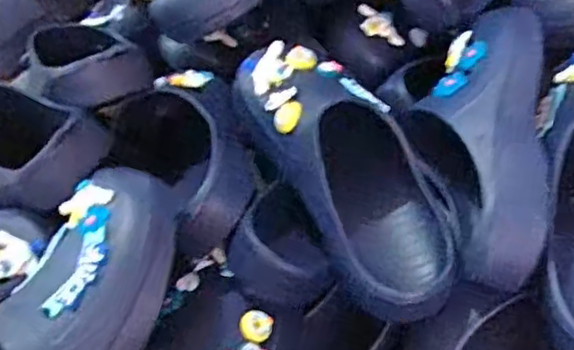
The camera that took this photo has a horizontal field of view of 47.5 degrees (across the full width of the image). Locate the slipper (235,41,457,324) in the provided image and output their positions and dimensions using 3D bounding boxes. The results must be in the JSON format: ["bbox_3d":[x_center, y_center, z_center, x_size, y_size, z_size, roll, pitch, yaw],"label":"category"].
[{"bbox_3d":[0.046,-0.016,0.501,0.102,0.078,0.259,-23,65,-18],"label":"slipper"}]

